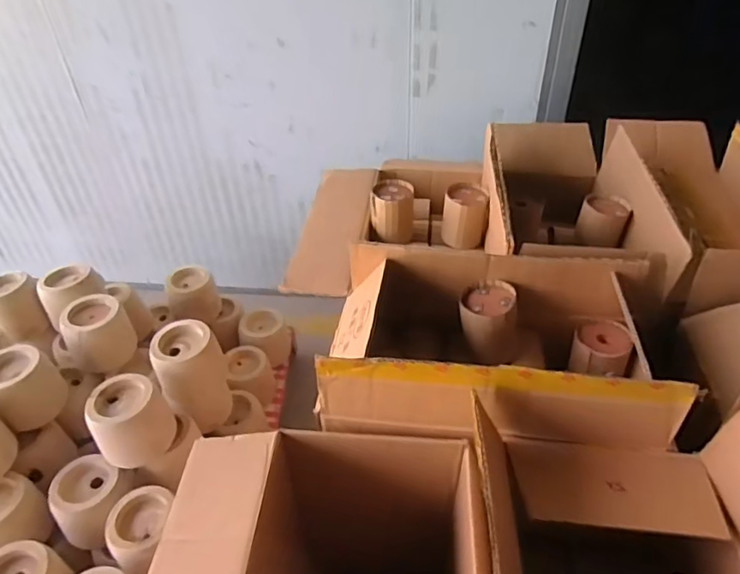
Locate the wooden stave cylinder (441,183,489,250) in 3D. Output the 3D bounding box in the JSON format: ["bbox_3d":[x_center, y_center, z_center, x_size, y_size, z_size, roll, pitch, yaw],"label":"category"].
[{"bbox_3d":[0.190,-0.137,1.101,0.086,0.105,0.075,5,41,9],"label":"wooden stave cylinder"}]

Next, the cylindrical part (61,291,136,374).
[{"bbox_3d":[-0.612,0.104,1.237,0.129,0.124,0.137,-1,41,1],"label":"cylindrical part"}]

